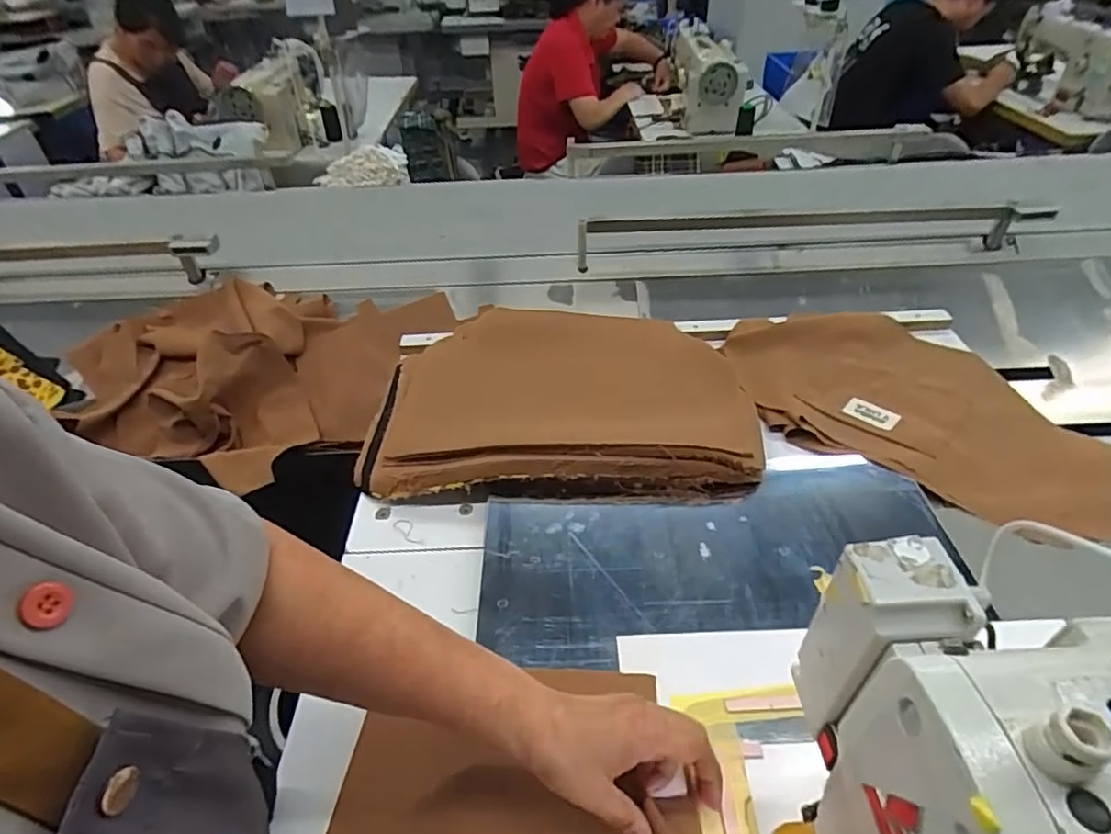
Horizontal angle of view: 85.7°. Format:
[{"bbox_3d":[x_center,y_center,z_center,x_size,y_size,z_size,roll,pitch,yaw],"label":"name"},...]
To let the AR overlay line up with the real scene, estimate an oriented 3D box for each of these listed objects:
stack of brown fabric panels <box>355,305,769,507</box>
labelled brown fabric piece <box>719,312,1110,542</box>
[{"bbox_3d":[0.005,-0.029,0.751,0.450,0.056,0.305,0,41,4],"label":"stack of brown fabric panels"},{"bbox_3d":[0.447,-0.031,0.753,0.436,0.041,0.306,29,50,33],"label":"labelled brown fabric piece"}]

